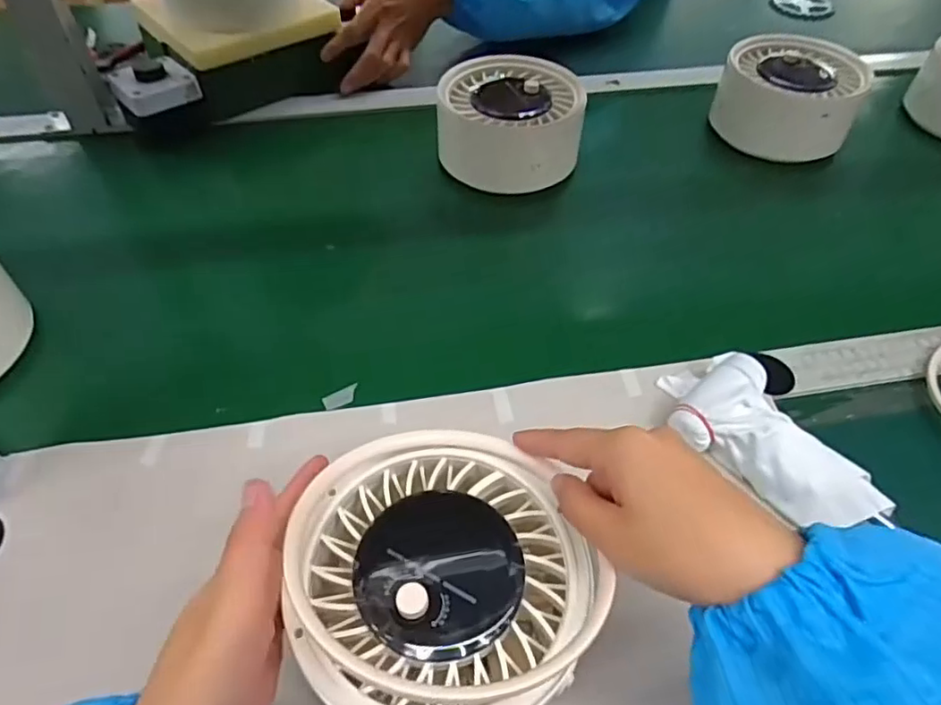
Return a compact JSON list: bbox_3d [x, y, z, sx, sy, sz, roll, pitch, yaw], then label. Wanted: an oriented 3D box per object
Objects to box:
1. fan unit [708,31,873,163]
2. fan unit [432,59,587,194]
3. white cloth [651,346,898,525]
[{"bbox_3d":[0.339,-0.268,0.646,0.136,0.078,0.128,31,56,21],"label":"fan unit"},{"bbox_3d":[0.041,-0.231,0.607,0.143,0.064,0.142,8,51,4],"label":"fan unit"},{"bbox_3d":[0.190,0.055,0.385,0.144,0.038,0.070,38,59,25],"label":"white cloth"}]

